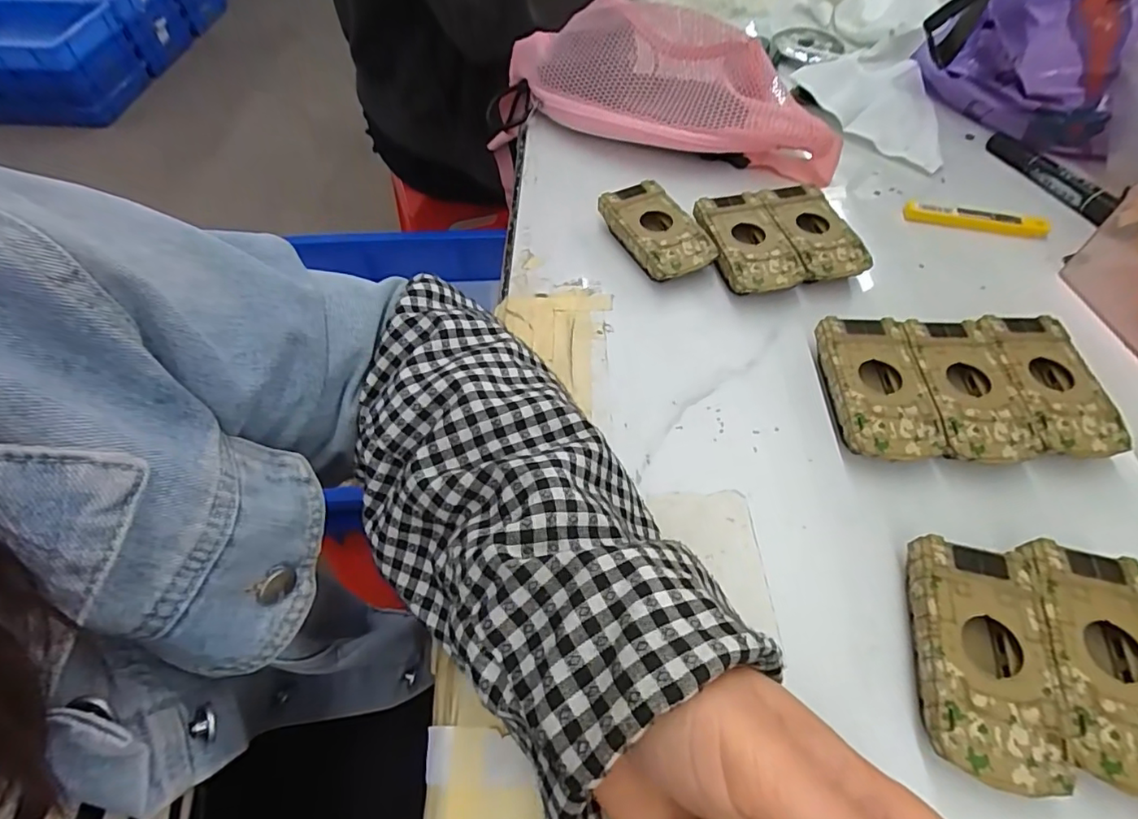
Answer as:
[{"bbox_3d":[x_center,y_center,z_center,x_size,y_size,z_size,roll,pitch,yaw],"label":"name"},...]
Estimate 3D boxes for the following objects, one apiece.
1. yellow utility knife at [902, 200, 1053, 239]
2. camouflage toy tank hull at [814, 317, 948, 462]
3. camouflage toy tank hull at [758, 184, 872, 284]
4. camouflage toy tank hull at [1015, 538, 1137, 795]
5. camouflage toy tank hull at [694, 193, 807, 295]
[{"bbox_3d":[0.323,-0.150,0.420,0.107,0.012,0.013,13,58,10],"label":"yellow utility knife"},{"bbox_3d":[0.181,-0.010,0.318,0.052,0.024,0.094,1,57,2],"label":"camouflage toy tank hull"},{"bbox_3d":[0.178,-0.128,0.395,0.052,0.024,0.090,-10,57,-5],"label":"camouflage toy tank hull"},{"bbox_3d":[0.233,0.113,0.235,0.052,0.025,0.095,8,57,7],"label":"camouflage toy tank hull"},{"bbox_3d":[0.129,-0.118,0.390,0.054,0.025,0.092,-10,57,-5],"label":"camouflage toy tank hull"}]

